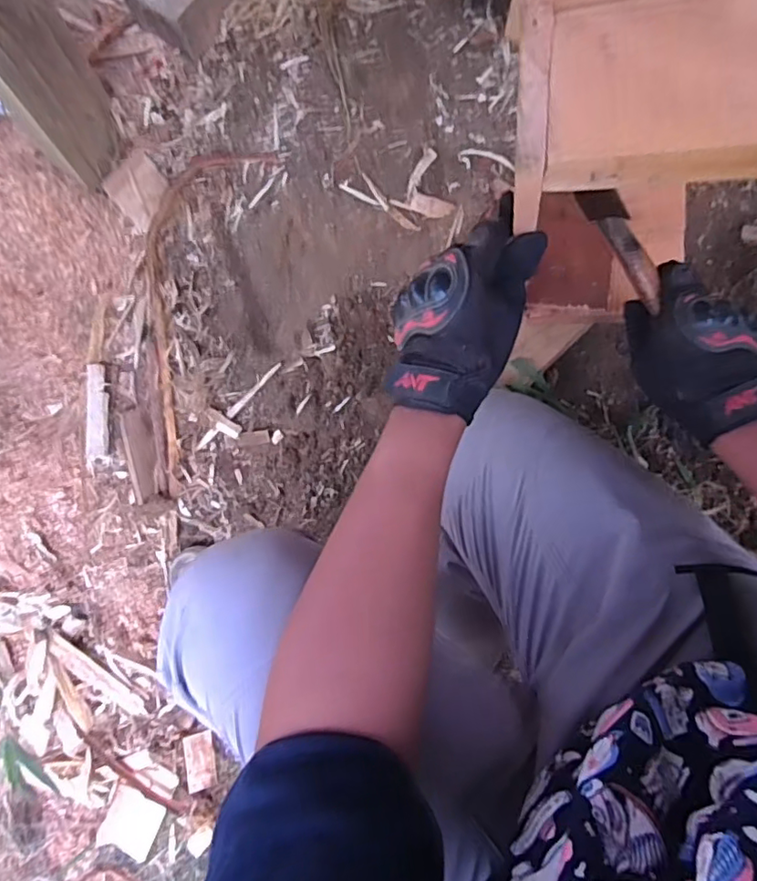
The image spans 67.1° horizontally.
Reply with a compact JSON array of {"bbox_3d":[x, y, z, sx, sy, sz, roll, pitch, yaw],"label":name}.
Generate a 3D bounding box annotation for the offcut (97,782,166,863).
[{"bbox_3d":[-0.383,0.594,0.889,0.083,0.009,0.135,25,105,2],"label":"offcut"}]

